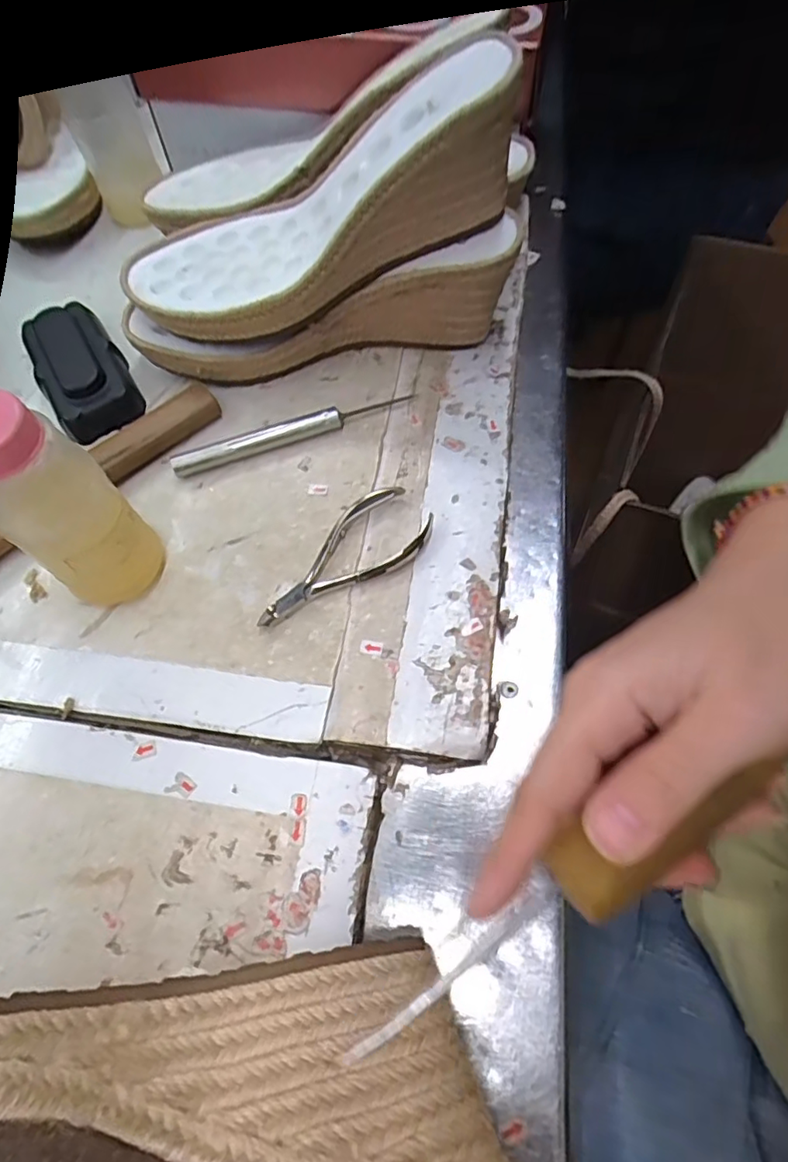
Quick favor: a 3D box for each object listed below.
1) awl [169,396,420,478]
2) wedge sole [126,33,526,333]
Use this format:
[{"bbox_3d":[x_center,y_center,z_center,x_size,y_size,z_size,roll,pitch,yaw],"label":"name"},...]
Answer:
[{"bbox_3d":[-0.060,-0.088,0.338,0.141,0.013,0.011,-20,63,-7],"label":"awl"},{"bbox_3d":[-0.039,-0.193,0.316,0.232,0.066,0.079,-14,60,20],"label":"wedge sole"}]

